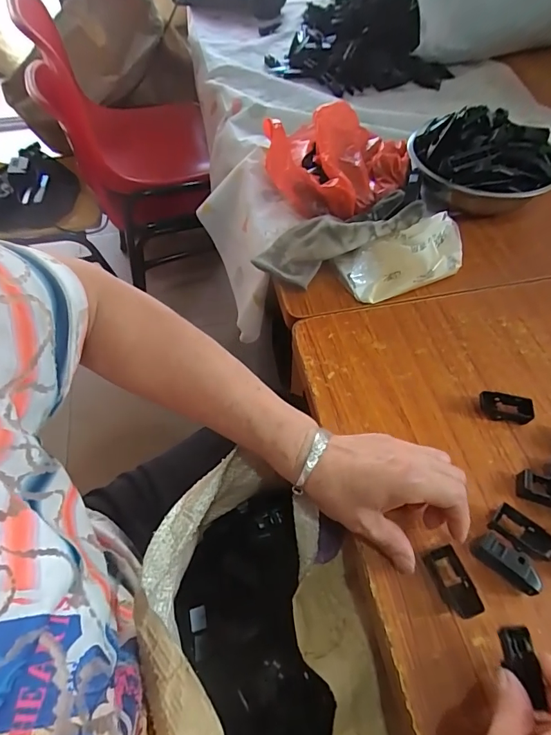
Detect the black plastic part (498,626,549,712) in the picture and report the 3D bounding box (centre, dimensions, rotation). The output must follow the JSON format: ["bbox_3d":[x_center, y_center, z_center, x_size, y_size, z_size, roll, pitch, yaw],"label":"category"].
[{"bbox_3d":[0.169,0.204,0.289,0.020,0.010,0.045,-11,63,-7],"label":"black plastic part"}]

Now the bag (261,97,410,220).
[{"bbox_3d":[0.082,-0.293,0.607,0.209,0.079,0.177,23,59,15],"label":"bag"}]

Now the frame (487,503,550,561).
[{"bbox_3d":[0.209,0.140,0.358,0.052,0.016,0.024,34,63,21],"label":"frame"}]

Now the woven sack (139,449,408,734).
[{"bbox_3d":[0.005,0.252,0.344,0.177,0.167,0.353,-12,57,-8],"label":"woven sack"}]

